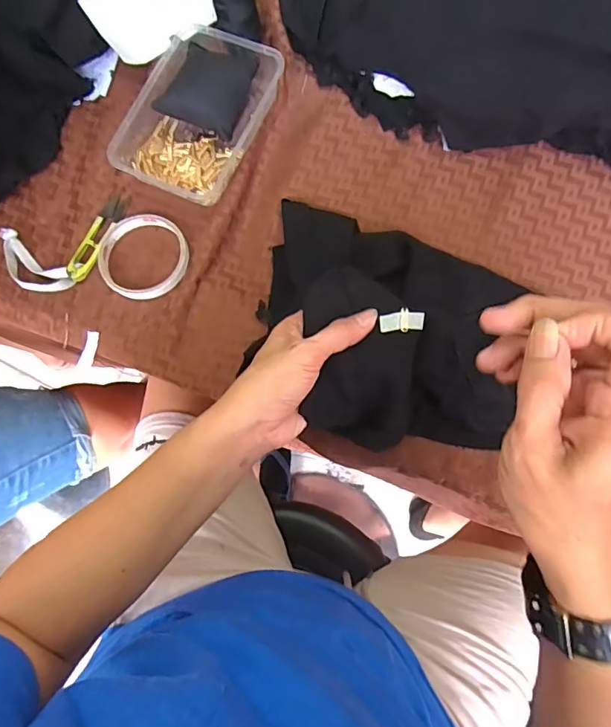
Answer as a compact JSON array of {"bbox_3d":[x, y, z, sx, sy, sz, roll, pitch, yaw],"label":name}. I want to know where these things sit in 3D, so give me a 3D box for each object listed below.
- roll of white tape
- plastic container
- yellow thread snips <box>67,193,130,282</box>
[{"bbox_3d":[-0.155,-0.104,0.454,0.087,0.012,0.086,0,77,1],"label":"roll of white tape"},{"bbox_3d":[-0.106,-0.256,0.478,0.116,0.042,0.174,22,78,6],"label":"plastic container"},{"bbox_3d":[-0.205,-0.126,0.466,0.025,0.008,0.099,19,78,6],"label":"yellow thread snips"}]

